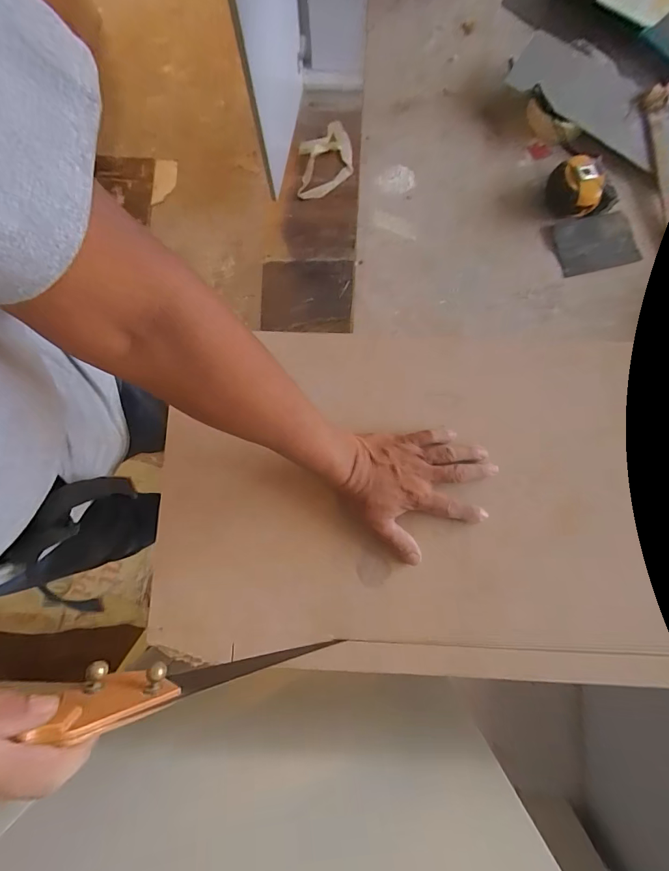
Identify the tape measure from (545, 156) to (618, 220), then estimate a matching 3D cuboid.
[{"bbox_3d":[0.333,-0.330,0.519,0.091,0.047,0.068,38,82,8],"label":"tape measure"}]

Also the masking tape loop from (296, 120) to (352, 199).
[{"bbox_3d":[-0.036,-1.047,1.451,0.204,0.055,0.300,0,81,1],"label":"masking tape loop"}]

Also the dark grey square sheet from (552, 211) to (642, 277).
[{"bbox_3d":[0.356,-0.262,0.525,0.105,0.005,0.071,-13,91,0],"label":"dark grey square sheet"}]

